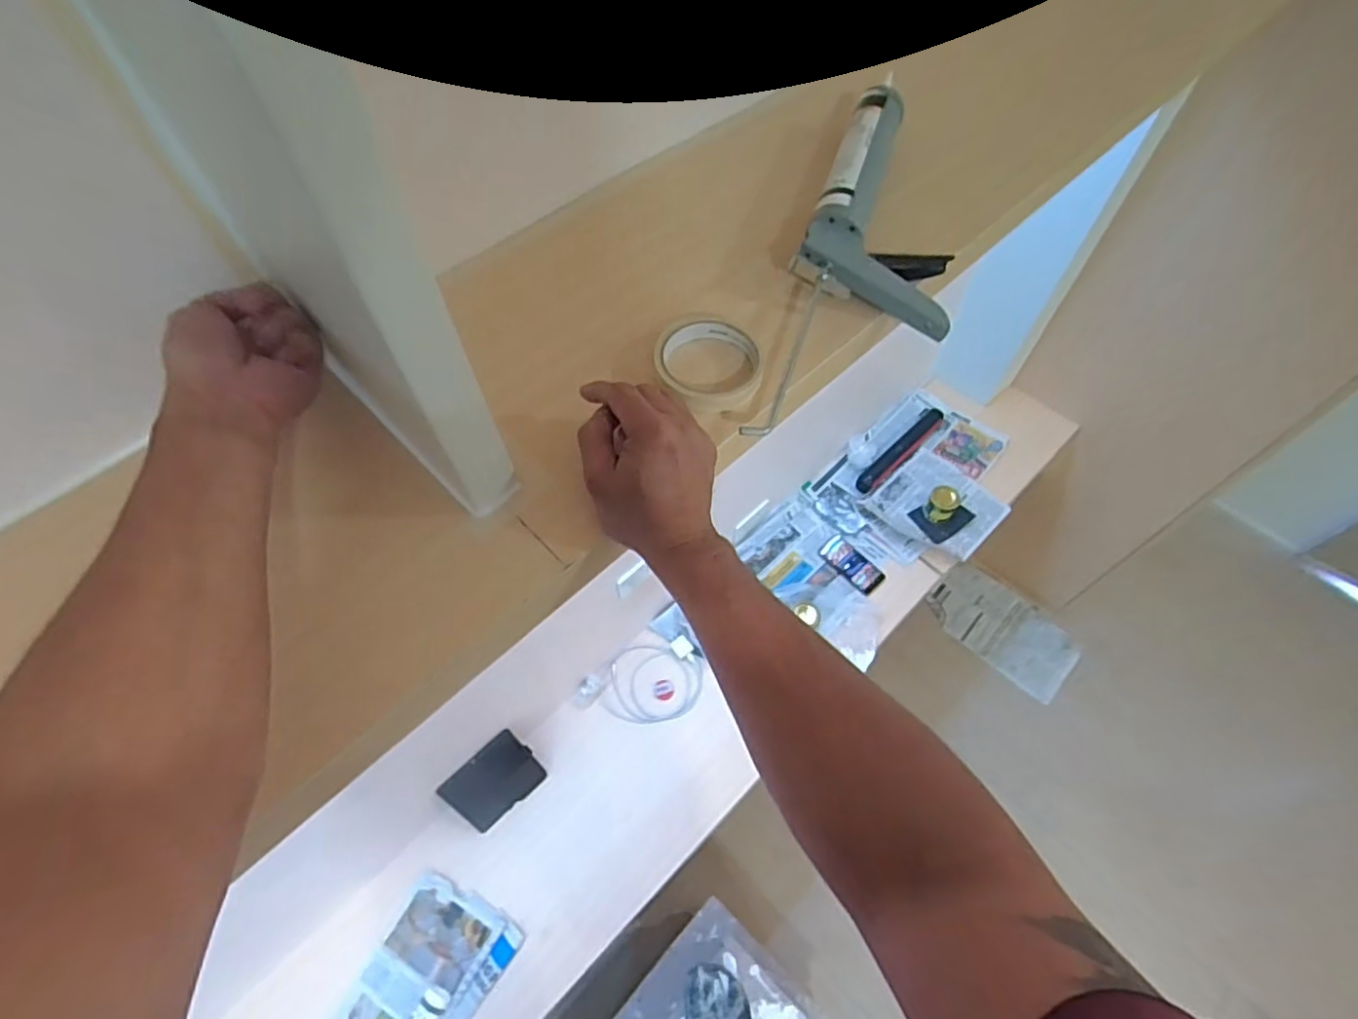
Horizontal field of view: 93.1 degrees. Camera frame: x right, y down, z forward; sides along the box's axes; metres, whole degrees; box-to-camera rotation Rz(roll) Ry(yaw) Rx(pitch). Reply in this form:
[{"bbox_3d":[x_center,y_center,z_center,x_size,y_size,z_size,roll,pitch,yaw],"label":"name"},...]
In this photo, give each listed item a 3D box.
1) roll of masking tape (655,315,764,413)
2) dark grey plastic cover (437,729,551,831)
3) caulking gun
[{"bbox_3d":[0.026,-0.125,0.538,0.090,0.026,0.089,0,58,0],"label":"roll of masking tape"},{"bbox_3d":[-0.390,0.577,1.361,0.177,0.017,0.150,-43,109,-21],"label":"dark grey plastic cover"},{"bbox_3d":[0.182,-0.237,0.585,0.144,0.056,0.461,14,60,9],"label":"caulking gun"}]

